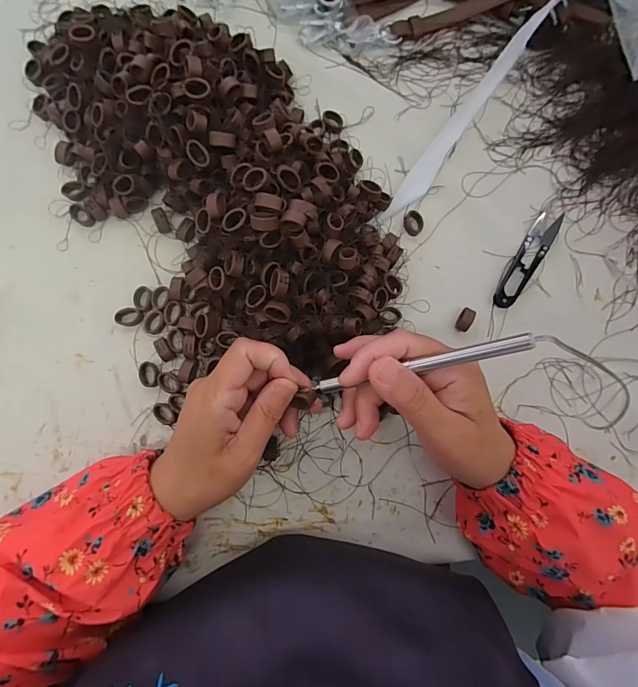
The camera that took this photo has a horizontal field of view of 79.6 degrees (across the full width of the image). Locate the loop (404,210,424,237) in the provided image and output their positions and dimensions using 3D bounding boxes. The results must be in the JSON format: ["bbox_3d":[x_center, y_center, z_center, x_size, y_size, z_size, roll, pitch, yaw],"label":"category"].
[{"bbox_3d":[0.086,-0.110,0.347,0.015,0.007,0.022,-25,87,-4],"label":"loop"}]

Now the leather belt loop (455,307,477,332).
[{"bbox_3d":[0.129,-0.021,0.338,0.010,0.013,0.021,28,85,0],"label":"leather belt loop"}]

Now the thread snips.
[{"bbox_3d":[0.187,-0.075,0.344,0.023,0.008,0.096,32,85,1],"label":"thread snips"}]

